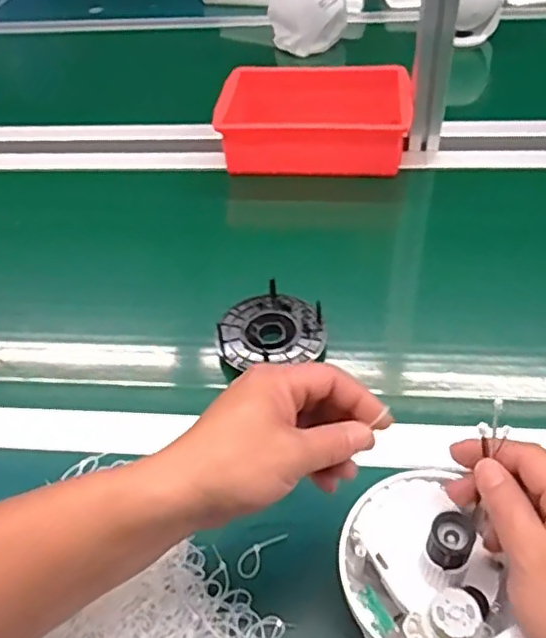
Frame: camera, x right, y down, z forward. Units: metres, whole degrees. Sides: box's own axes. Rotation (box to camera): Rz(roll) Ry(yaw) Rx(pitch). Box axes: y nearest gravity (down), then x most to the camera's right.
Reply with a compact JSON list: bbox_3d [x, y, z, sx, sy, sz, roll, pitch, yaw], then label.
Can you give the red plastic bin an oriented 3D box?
[{"bbox_3d":[0.055,-0.268,0.817,0.232,0.073,0.158,3,46,8],"label":"red plastic bin"}]

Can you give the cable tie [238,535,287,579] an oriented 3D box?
[{"bbox_3d":[-0.009,0.167,0.438,0.016,0.004,0.043,29,55,29],"label":"cable tie"}]

